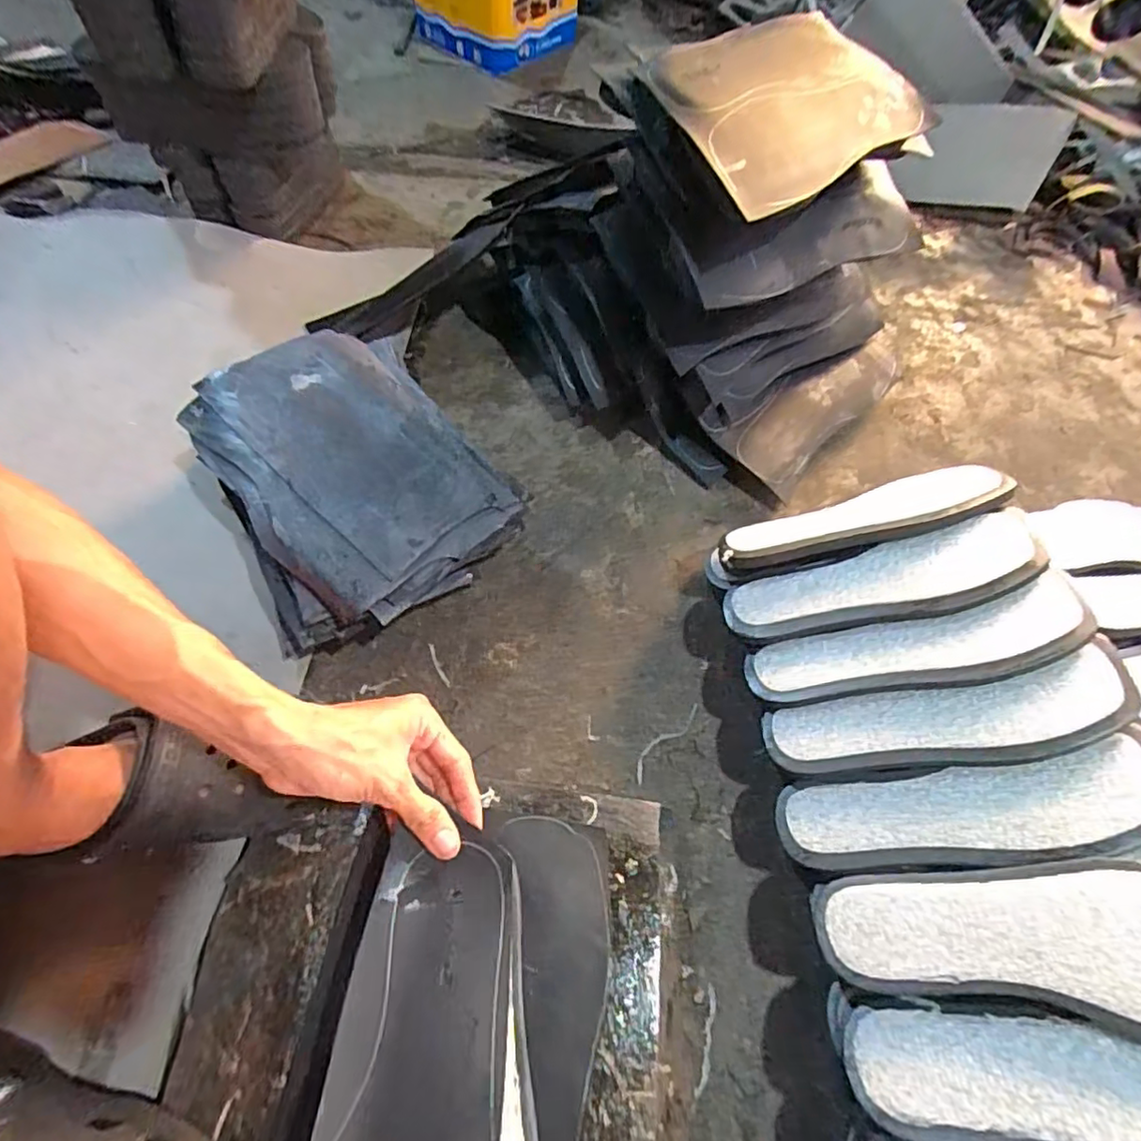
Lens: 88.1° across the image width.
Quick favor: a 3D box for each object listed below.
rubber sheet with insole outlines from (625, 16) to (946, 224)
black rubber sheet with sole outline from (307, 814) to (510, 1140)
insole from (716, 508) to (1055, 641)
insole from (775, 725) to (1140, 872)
[{"bbox_3d":[0.194,-0.419,0.522,0.275,0.026,0.177,-38,86,-22],"label":"rubber sheet with insole outlines"},{"bbox_3d":[-0.088,0.292,0.327,0.100,0.018,0.256,7,52,1],"label":"black rubber sheet with sole outline"},{"bbox_3d":[0.255,0.012,0.491,0.241,0.018,0.072,-16,61,14],"label":"insole"},{"bbox_3d":[0.276,0.169,0.410,0.245,0.017,0.066,-15,60,15],"label":"insole"}]

